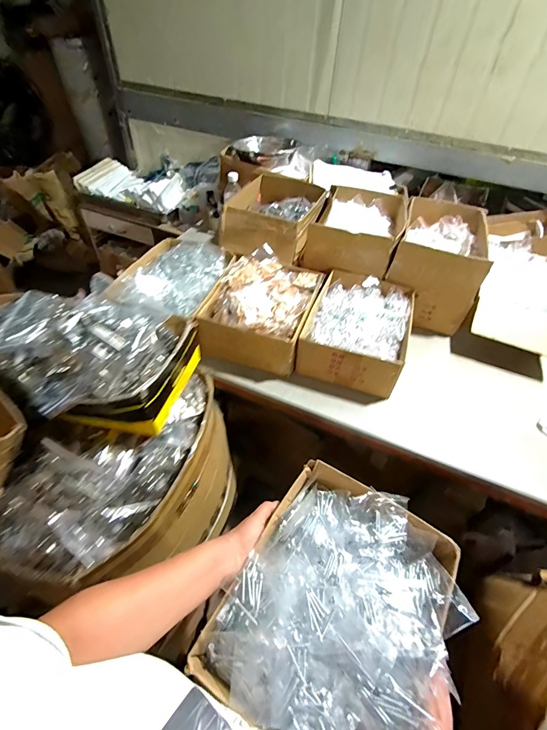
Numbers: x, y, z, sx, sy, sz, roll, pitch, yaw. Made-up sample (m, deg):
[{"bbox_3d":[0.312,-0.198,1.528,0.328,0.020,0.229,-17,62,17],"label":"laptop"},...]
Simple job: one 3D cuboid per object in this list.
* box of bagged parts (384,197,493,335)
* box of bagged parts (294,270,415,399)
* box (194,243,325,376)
[{"bbox_3d":[0.494,-0.314,1.050,0.247,0.231,0.336,19,49,13],"label":"box of bagged parts"},{"bbox_3d":[0.225,-0.096,0.911,0.250,0.114,0.324,17,48,11],"label":"box of bagged parts"},{"bbox_3d":[-0.031,-0.142,0.916,0.258,0.144,0.339,16,48,10],"label":"box"}]

